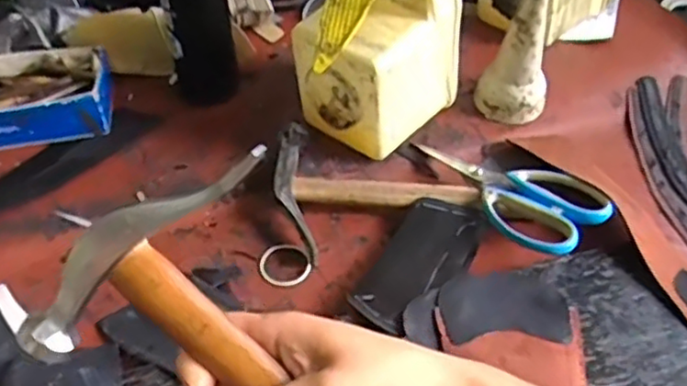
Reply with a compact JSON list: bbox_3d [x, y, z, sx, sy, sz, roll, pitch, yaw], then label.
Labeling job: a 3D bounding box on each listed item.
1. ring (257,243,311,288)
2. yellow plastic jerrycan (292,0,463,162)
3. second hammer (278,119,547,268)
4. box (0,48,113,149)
[{"bbox_3d":[-0.049,0.061,0.580,0.042,0.005,0.049,-24,50,-21],"label":"ring"},{"bbox_3d":[0.028,-0.146,0.616,0.103,0.197,0.135,33,55,29],"label":"yellow plastic jerrycan"},{"bbox_3d":[0.046,-0.013,0.618,0.210,0.032,0.133,-7,46,-6],"label":"second hammer"},{"bbox_3d":[-0.329,-0.092,0.679,0.186,0.045,0.107,-9,46,-7],"label":"box"}]

